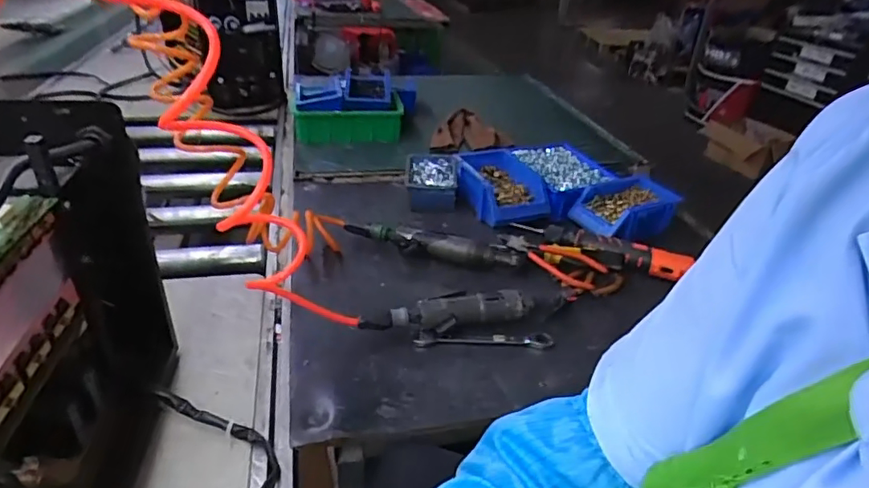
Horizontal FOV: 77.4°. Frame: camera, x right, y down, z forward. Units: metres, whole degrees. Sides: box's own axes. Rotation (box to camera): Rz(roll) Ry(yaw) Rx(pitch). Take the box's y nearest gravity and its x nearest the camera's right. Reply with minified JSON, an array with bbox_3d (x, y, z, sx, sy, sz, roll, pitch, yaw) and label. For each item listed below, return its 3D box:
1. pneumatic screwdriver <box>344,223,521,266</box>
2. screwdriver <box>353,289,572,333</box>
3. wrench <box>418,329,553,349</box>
[{"bbox_3d":[-0.010,0.005,0.840,0.278,0.041,0.052,8,31,8],"label":"pneumatic screwdriver"},{"bbox_3d":[0.044,0.082,0.705,0.282,0.043,0.063,-5,33,-14],"label":"screwdriver"},{"bbox_3d":[0.063,0.121,0.677,0.170,0.013,0.021,1,31,-4],"label":"wrench"}]

